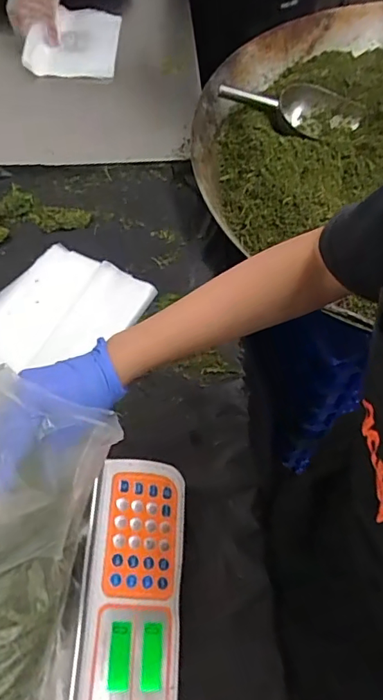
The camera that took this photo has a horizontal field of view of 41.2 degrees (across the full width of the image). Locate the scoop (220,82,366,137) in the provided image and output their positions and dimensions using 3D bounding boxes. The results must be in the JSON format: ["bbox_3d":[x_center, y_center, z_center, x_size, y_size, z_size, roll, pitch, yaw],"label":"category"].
[{"bbox_3d":[0.183,-0.452,0.945,0.267,0.065,0.073,1,59,-19],"label":"scoop"}]

